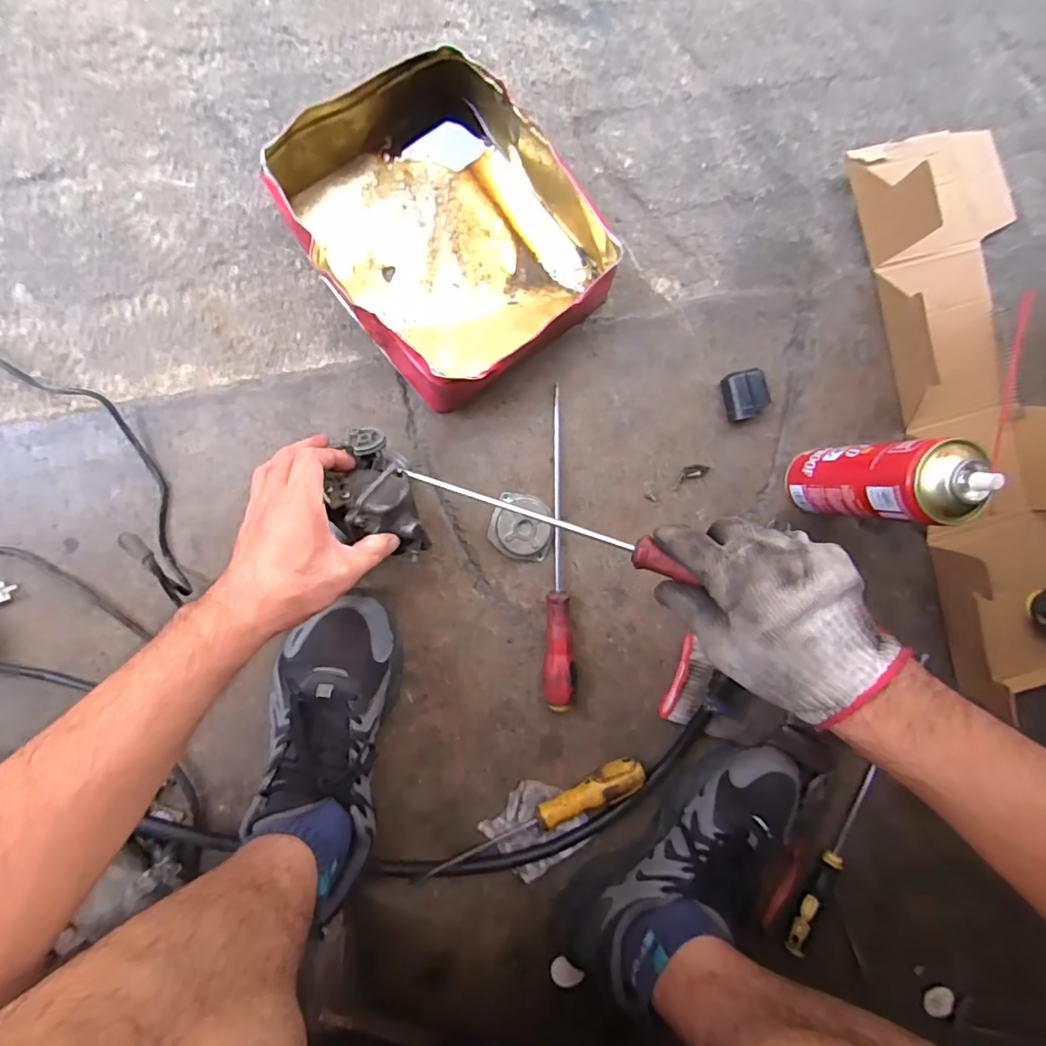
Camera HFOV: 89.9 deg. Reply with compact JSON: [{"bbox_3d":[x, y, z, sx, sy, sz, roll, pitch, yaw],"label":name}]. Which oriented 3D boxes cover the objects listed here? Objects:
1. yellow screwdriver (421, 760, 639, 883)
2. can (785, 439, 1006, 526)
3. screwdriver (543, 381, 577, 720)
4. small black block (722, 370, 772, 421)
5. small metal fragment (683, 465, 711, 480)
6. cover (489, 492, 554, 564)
[{"bbox_3d":[0.013,0.302,0.524,0.236,0.028,0.035,-29,96,-3],"label":"yellow screwdriver"},{"bbox_3d":[0.302,-0.034,0.451,0.058,0.186,0.063,6,93,-6],"label":"can"},{"bbox_3d":[0.038,0.028,0.503,0.030,0.035,0.302,1,94,-5],"label":"screwdriver"},{"bbox_3d":[0.216,-0.125,0.510,0.037,0.030,0.045,-13,95,-4],"label":"small black block"},{"bbox_3d":[0.172,-0.050,0.520,0.024,0.008,0.013,1,94,-5],"label":"small metal fragment"},{"bbox_3d":[0.000,0.005,0.504,0.062,0.021,0.060,0,94,-5],"label":"cover"}]

